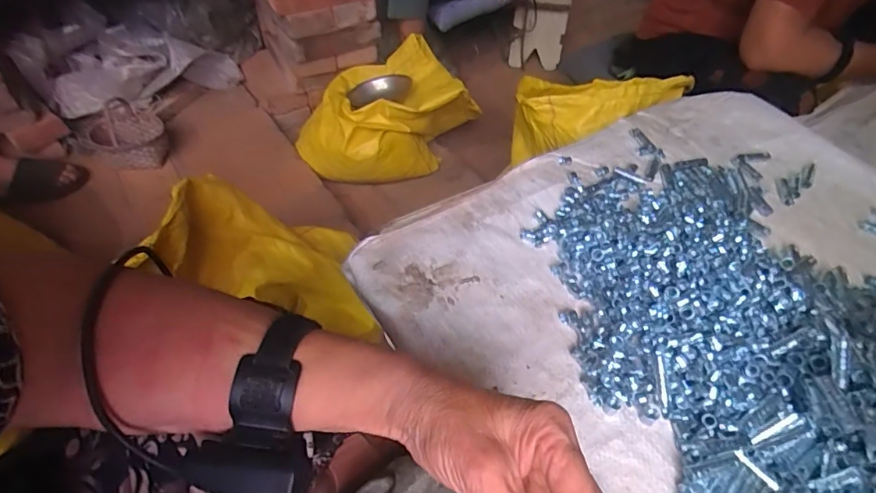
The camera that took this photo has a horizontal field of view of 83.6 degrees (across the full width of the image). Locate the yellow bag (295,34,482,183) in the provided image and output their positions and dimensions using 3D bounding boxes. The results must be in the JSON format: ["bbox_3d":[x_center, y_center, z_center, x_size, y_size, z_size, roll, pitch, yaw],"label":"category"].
[{"bbox_3d":[-0.134,-0.335,1.231,0.432,0.212,0.287,-20,54,-18],"label":"yellow bag"}]

